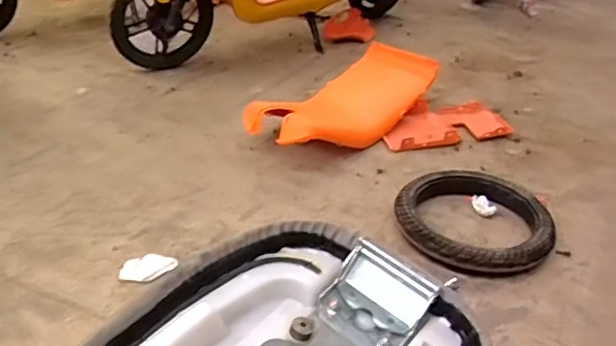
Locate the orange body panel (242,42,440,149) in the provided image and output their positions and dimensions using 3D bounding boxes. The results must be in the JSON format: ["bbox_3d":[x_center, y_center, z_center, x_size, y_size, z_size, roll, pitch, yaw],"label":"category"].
[{"bbox_3d":[0.120,-0.221,1.748,0.658,0.204,0.257,-20,40,-33],"label":"orange body panel"}]

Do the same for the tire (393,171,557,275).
[{"bbox_3d":[0.394,0.115,1.378,0.350,0.065,0.346,-21,41,-33],"label":"tire"}]

